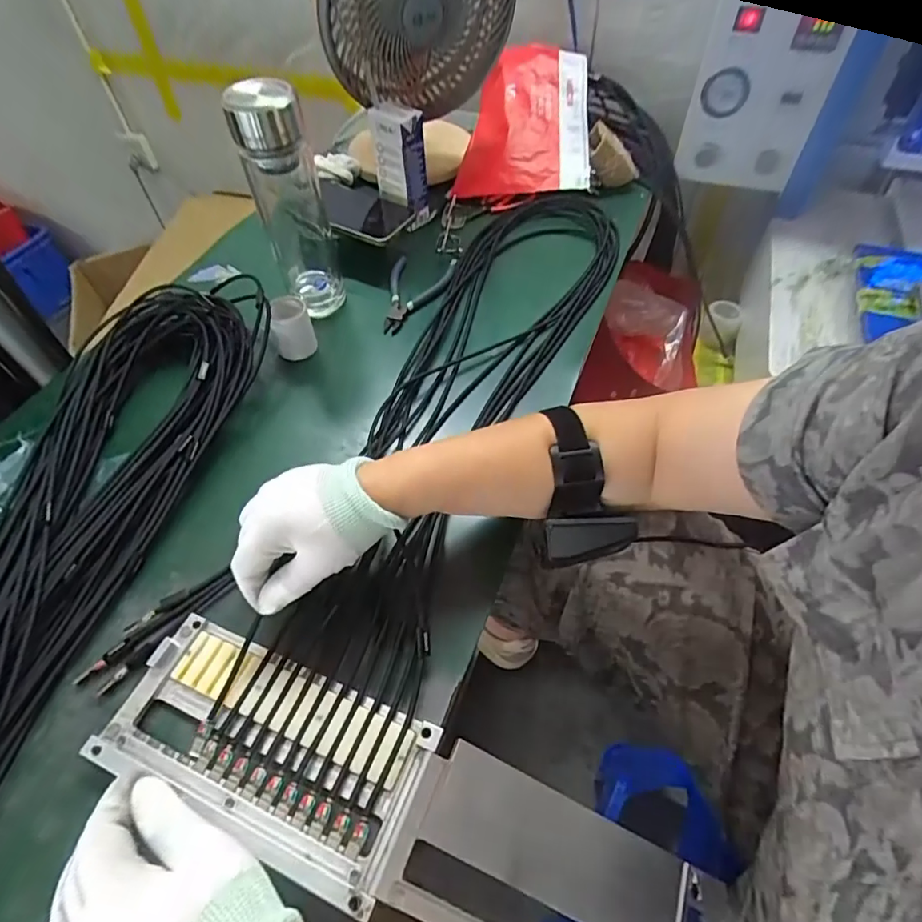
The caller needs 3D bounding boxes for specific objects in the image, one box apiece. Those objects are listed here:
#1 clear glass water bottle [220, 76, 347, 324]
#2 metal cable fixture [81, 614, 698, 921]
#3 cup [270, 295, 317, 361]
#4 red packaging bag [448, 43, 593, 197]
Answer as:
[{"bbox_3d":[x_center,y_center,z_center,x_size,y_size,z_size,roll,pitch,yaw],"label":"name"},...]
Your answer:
[{"bbox_3d":[-0.172,-0.255,0.534,0.063,0.217,0.053,-18,55,-11],"label":"clear glass water bottle"},{"bbox_3d":[-0.036,0.210,0.322,0.381,0.048,0.097,21,57,7],"label":"metal cable fixture"},{"bbox_3d":[-0.175,-0.138,0.546,0.039,0.051,0.042,-1,53,2],"label":"cup"},{"bbox_3d":[0.088,-0.477,0.743,0.181,0.051,0.230,1,83,7],"label":"red packaging bag"}]

